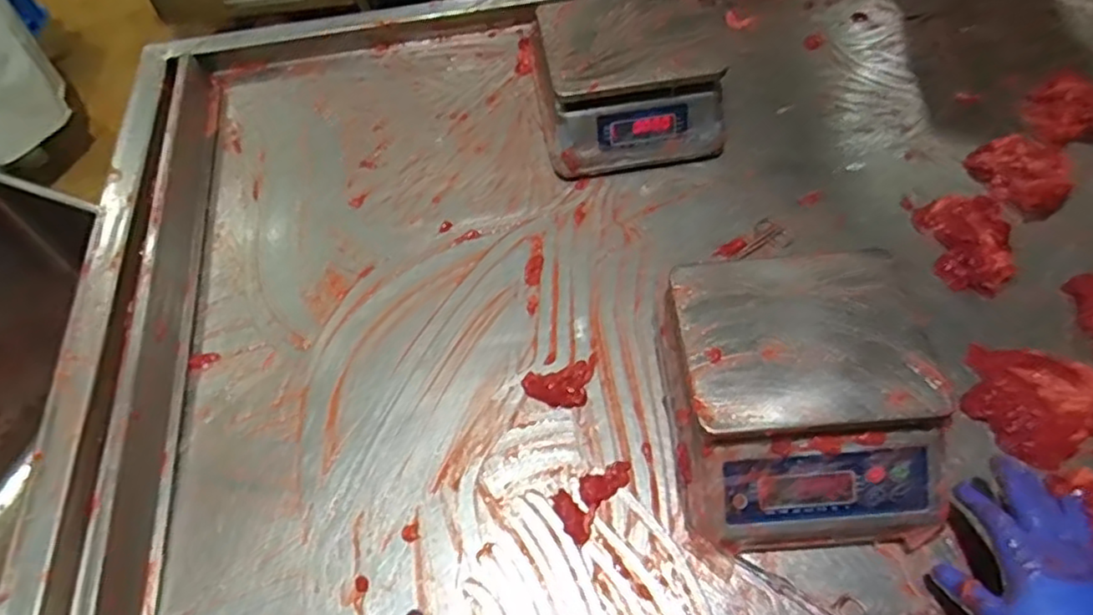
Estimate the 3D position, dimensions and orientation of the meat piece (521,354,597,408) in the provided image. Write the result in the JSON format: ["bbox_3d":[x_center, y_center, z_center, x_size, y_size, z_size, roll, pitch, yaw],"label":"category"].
[{"bbox_3d":[0.020,0.087,0.749,0.088,0.017,0.054,-16,57,-5],"label":"meat piece"}]

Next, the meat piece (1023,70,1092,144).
[{"bbox_3d":[0.667,-0.257,0.852,0.086,0.036,0.093,-2,57,3],"label":"meat piece"}]

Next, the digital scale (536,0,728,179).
[{"bbox_3d":[0.112,-0.317,0.911,0.225,0.136,0.221,-9,59,-2],"label":"digital scale"}]

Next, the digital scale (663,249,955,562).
[{"bbox_3d":[0.244,0.082,0.646,0.233,0.101,0.266,-6,57,1],"label":"digital scale"}]

